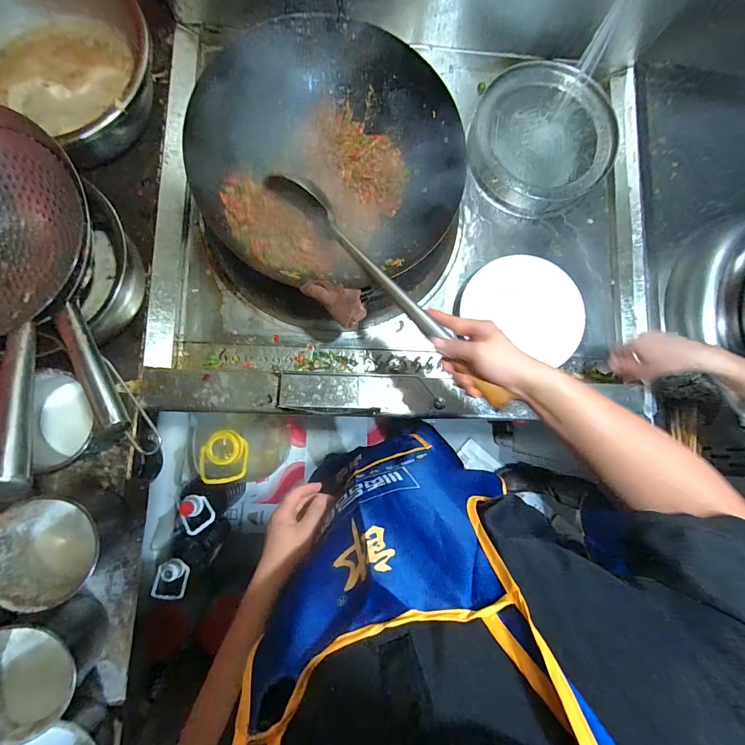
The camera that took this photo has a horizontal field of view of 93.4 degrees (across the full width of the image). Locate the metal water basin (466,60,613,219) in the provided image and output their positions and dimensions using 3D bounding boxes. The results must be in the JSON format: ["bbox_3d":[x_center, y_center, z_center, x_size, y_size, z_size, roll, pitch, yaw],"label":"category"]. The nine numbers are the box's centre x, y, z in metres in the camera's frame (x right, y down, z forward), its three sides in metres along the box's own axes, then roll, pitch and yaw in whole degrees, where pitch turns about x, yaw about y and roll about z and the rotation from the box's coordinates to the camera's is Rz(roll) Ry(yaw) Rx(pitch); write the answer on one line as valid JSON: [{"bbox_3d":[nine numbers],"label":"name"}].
[{"bbox_3d":[0.351,-0.490,0.751,0.290,0.092,0.273,0,84,-4],"label":"metal water basin"}]

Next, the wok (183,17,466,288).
[{"bbox_3d":[-0.070,-0.360,0.616,0.417,0.126,0.416,0,84,-4],"label":"wok"}]

